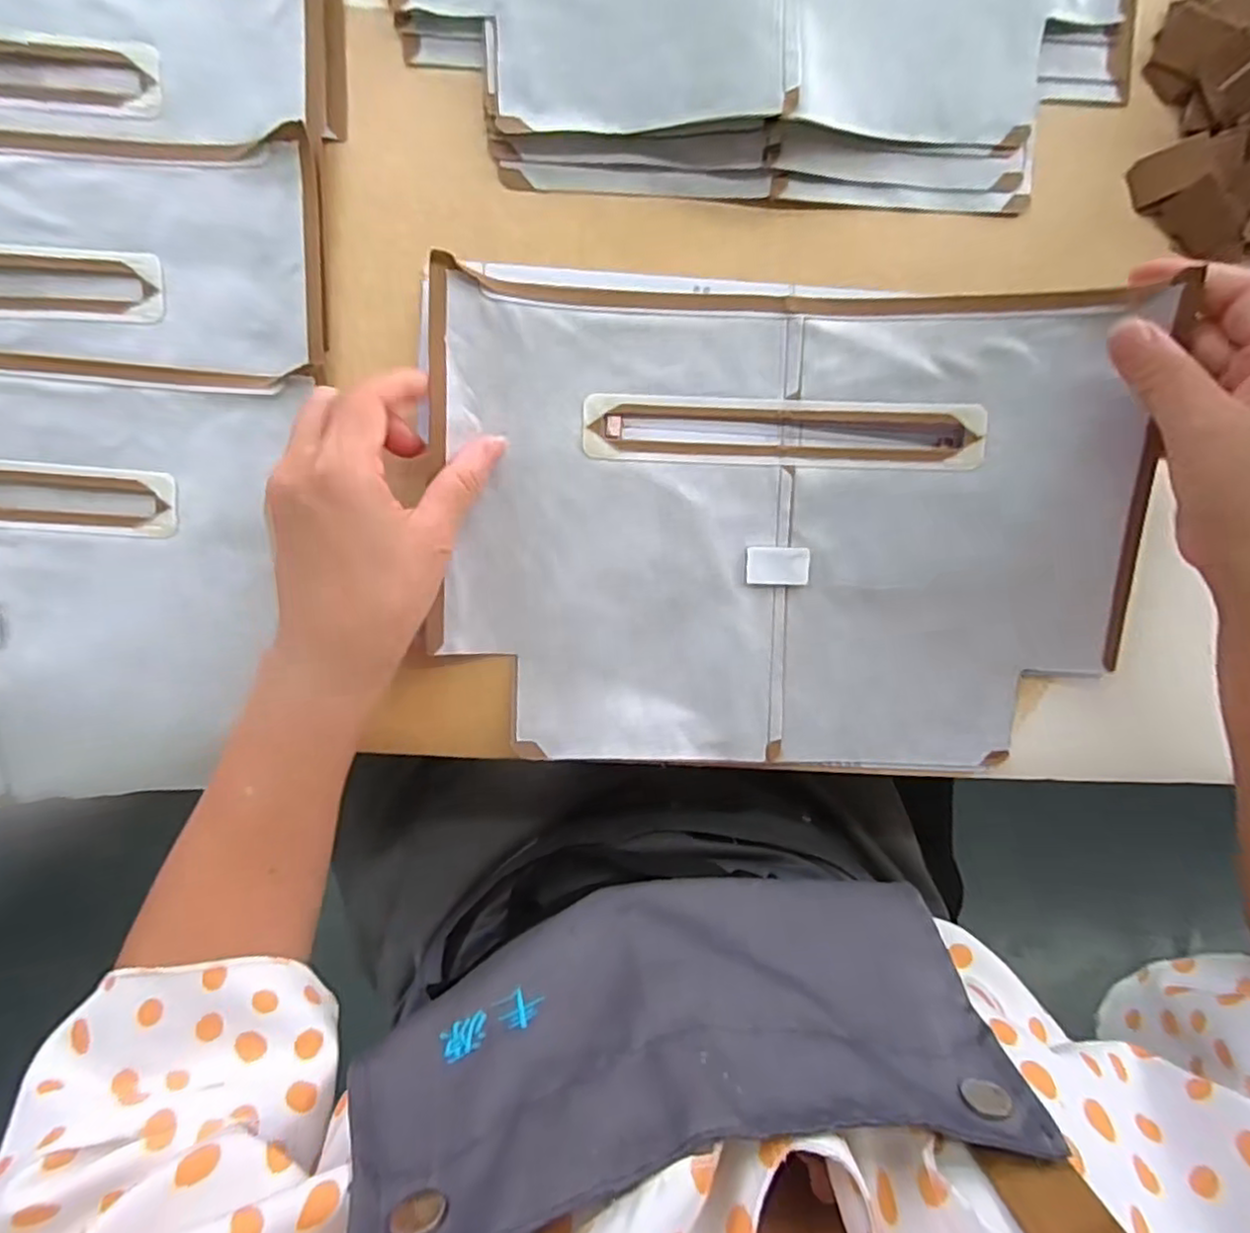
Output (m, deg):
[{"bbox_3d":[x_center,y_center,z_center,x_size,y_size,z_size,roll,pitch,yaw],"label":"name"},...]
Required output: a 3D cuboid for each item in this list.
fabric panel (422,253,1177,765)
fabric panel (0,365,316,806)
[{"bbox_3d":[0.078,-0.043,0.328,0.339,0.022,0.237,2,96,0],"label":"fabric panel"},{"bbox_3d":[-0.338,-0.013,0.324,0.322,0.009,0.224,2,97,-2],"label":"fabric panel"}]

